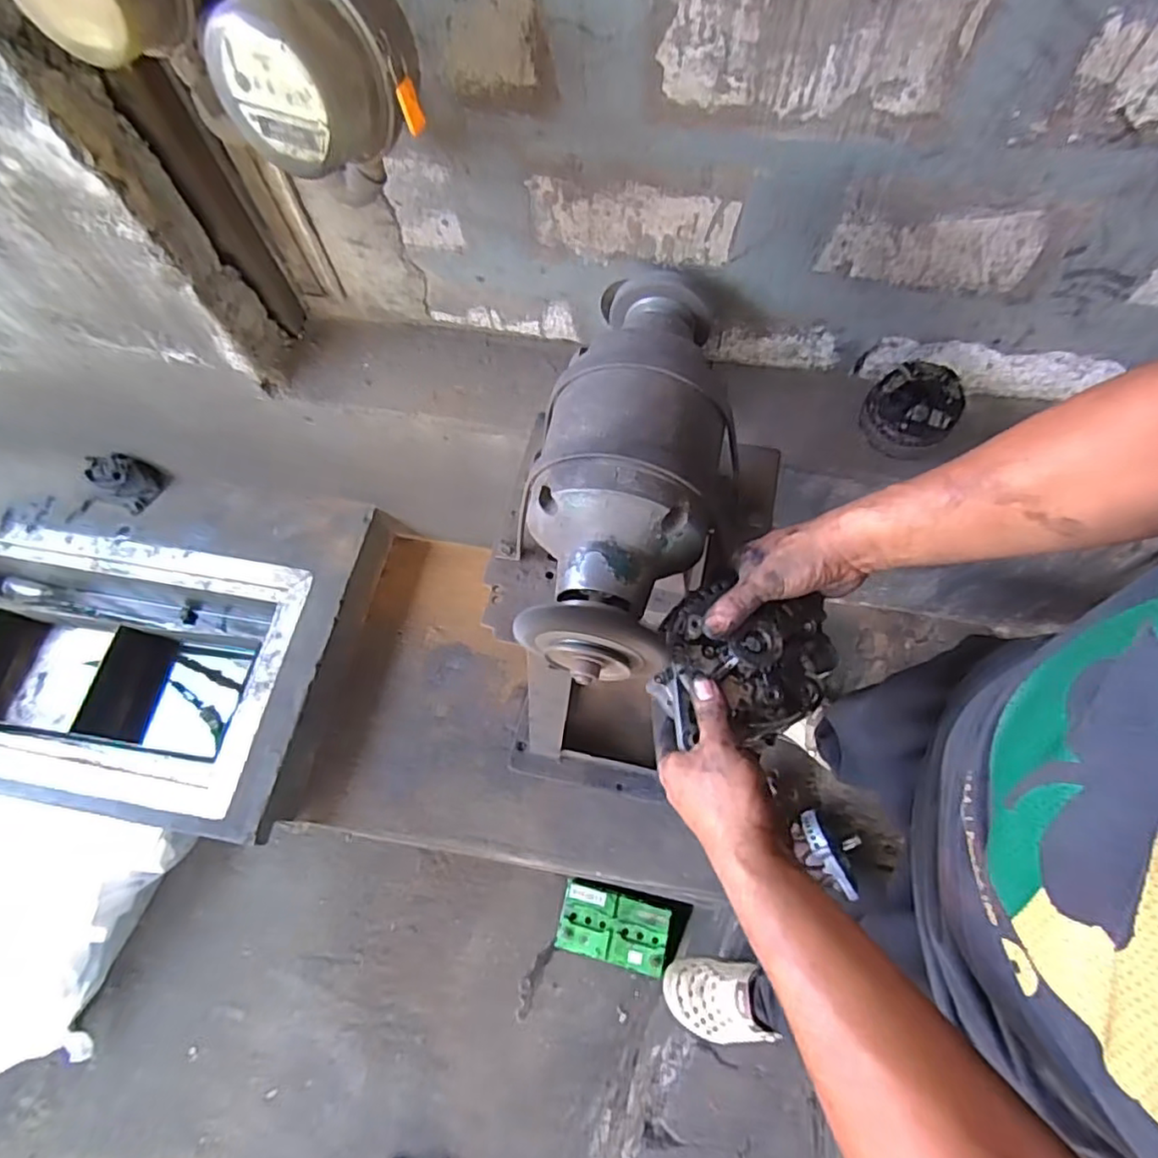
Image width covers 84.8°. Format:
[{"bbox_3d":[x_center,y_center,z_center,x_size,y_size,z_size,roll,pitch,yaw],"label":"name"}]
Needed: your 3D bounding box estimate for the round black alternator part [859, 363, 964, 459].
[{"bbox_3d":[0.521,-0.260,1.000,0.125,0.104,0.115,0,65,2],"label":"round black alternator part"}]

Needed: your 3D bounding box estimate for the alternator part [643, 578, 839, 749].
[{"bbox_3d":[0.136,0.070,0.528,0.141,0.062,0.136,10,66,7],"label":"alternator part"}]

